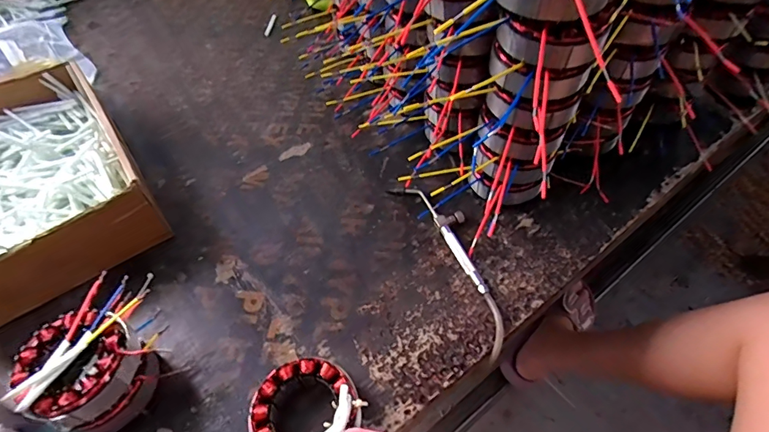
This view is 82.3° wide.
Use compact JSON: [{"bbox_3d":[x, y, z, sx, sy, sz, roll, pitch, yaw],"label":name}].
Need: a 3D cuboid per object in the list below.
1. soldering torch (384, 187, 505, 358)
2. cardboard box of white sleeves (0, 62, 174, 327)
[{"bbox_3d":[0.077,0.040,0.473,0.053,0.016,0.224,-21,54,-11],"label":"soldering torch"},{"bbox_3d":[-0.434,-0.040,0.521,0.241,0.082,0.324,-33,58,-20],"label":"cardboard box of white sleeves"}]

